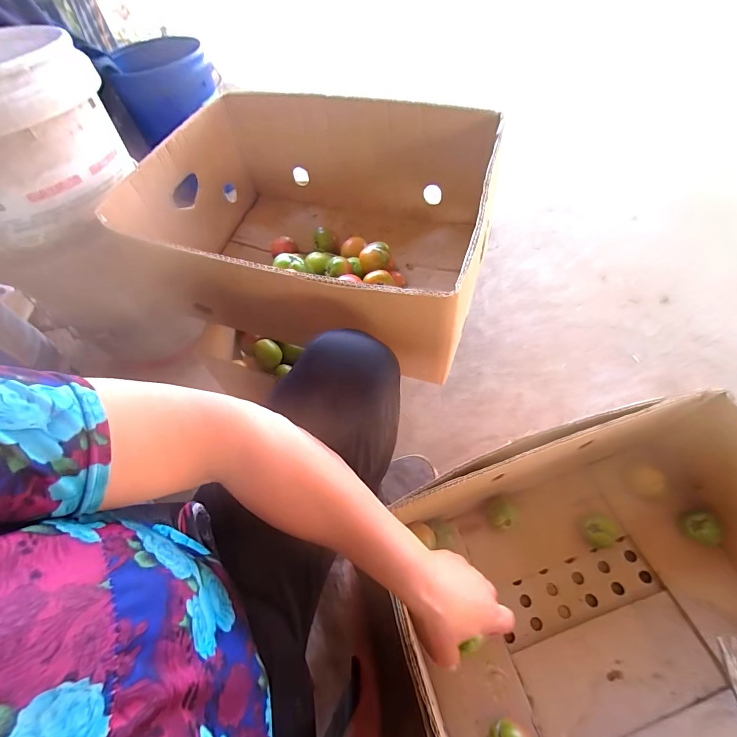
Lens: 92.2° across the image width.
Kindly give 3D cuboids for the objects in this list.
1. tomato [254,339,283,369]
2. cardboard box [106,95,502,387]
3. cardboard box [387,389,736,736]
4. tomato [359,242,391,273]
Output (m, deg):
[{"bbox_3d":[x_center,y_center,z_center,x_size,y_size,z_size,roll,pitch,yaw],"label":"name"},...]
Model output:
[{"bbox_3d":[-0.202,-0.030,0.716,0.049,0.047,0.046,-2,57,3],"label":"tomato"},{"bbox_3d":[-0.085,-0.229,0.571,0.510,0.218,0.390,14,60,14],"label":"cardboard box"},{"bbox_3d":[0.301,0.291,0.463,0.510,0.219,0.361,-17,58,-6],"label":"cardboard box"},{"bbox_3d":[0.011,-0.181,0.573,0.050,0.034,0.038,-6,57,1],"label":"tomato"}]

